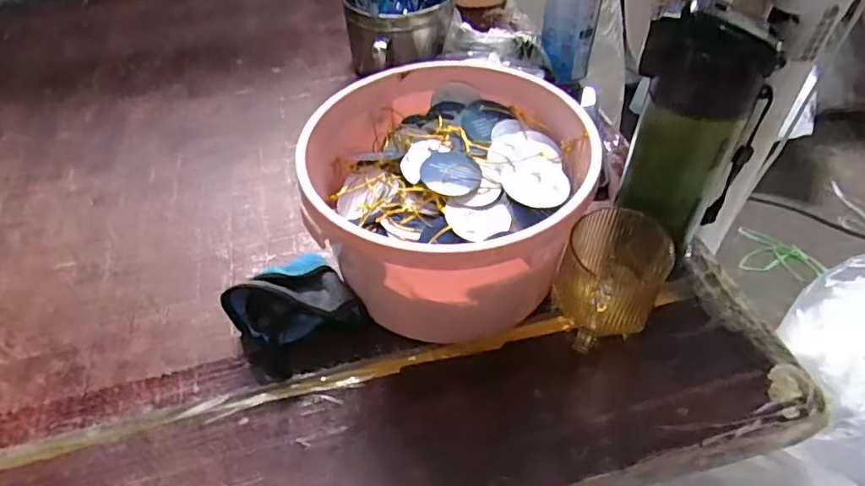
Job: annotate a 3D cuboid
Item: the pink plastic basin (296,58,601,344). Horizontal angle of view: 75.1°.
[{"bbox_3d":[0.015,-0.033,0.473,0.213,0.137,0.209,-2,48,2],"label":"pink plastic basin"}]

